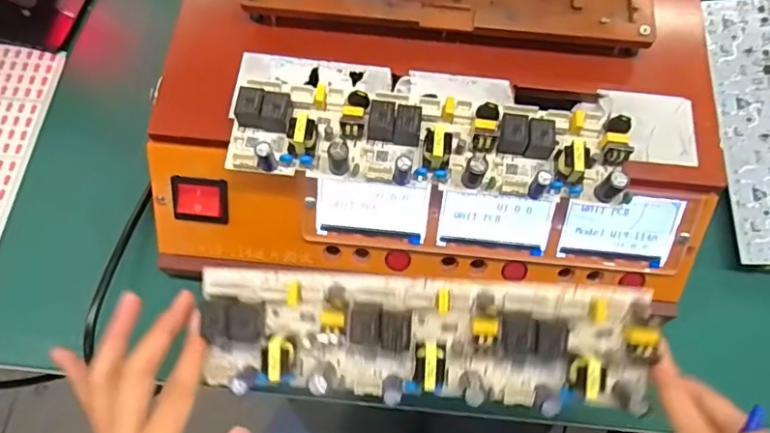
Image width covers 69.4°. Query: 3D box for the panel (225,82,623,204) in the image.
[{"bbox_3d":[0.028,-0.047,0.334,0.233,0.026,0.055,6,67,0],"label":"panel"}]

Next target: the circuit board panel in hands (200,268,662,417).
[{"bbox_3d":[0.020,0.066,0.297,0.231,0.033,0.060,2,67,4],"label":"circuit board panel in hands"}]

